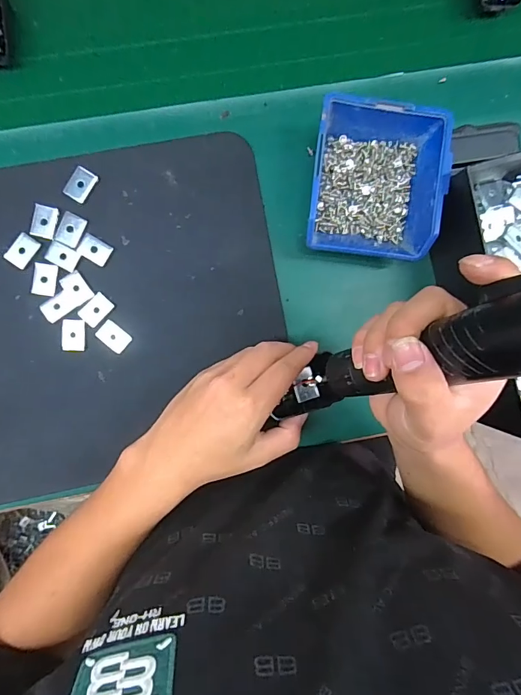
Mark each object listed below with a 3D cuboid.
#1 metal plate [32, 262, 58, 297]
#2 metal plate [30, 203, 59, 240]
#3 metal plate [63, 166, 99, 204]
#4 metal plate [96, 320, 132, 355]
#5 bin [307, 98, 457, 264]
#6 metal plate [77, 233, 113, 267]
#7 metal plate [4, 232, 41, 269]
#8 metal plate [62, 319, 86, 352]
[{"bbox_3d":[-0.197,-0.062,0.369,0.020,0.004,0.029,7,93,-4],"label":"metal plate"},{"bbox_3d":[-0.197,-0.115,0.368,0.021,0.004,0.028,14,92,-5],"label":"metal plate"},{"bbox_3d":[-0.164,-0.148,0.369,0.020,0.004,0.029,29,91,-5],"label":"metal plate"},{"bbox_3d":[-0.137,-0.010,0.378,0.028,0.004,0.021,40,90,-5],"label":"metal plate"},{"bbox_3d":[0.100,-0.146,0.365,0.115,0.058,0.124,8,93,-4],"label":"bin"},{"bbox_3d":[-0.152,-0.089,0.371,0.027,0.004,0.020,30,91,-5],"label":"metal plate"},{"bbox_3d":[-0.216,-0.088,0.367,0.019,0.004,0.029,37,90,-5],"label":"metal plate"},{"bbox_3d":[-0.171,-0.011,0.371,0.020,0.004,0.029,2,93,-4],"label":"metal plate"}]

